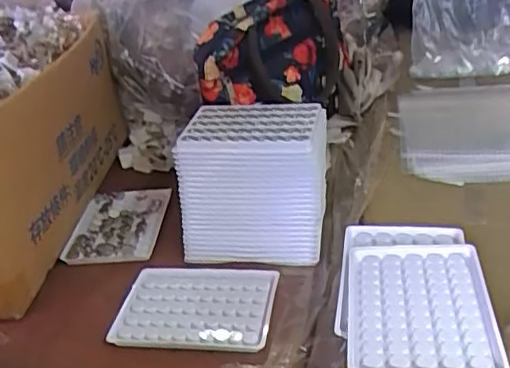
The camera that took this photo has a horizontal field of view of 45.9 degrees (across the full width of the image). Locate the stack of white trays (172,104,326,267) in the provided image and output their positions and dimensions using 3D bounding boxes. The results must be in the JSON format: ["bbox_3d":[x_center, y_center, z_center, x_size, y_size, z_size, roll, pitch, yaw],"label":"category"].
[{"bbox_3d":[0.003,-0.003,0.569,0.130,0.118,0.099,1,31,13],"label":"stack of white trays"}]

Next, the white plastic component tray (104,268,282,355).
[{"bbox_3d":[-0.050,0.104,0.512,0.129,0.007,0.091,-1,33,11],"label":"white plastic component tray"}]

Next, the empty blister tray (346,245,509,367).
[{"bbox_3d":[0.113,0.086,0.418,0.095,0.016,0.127,-2,29,11],"label":"empty blister tray"}]

